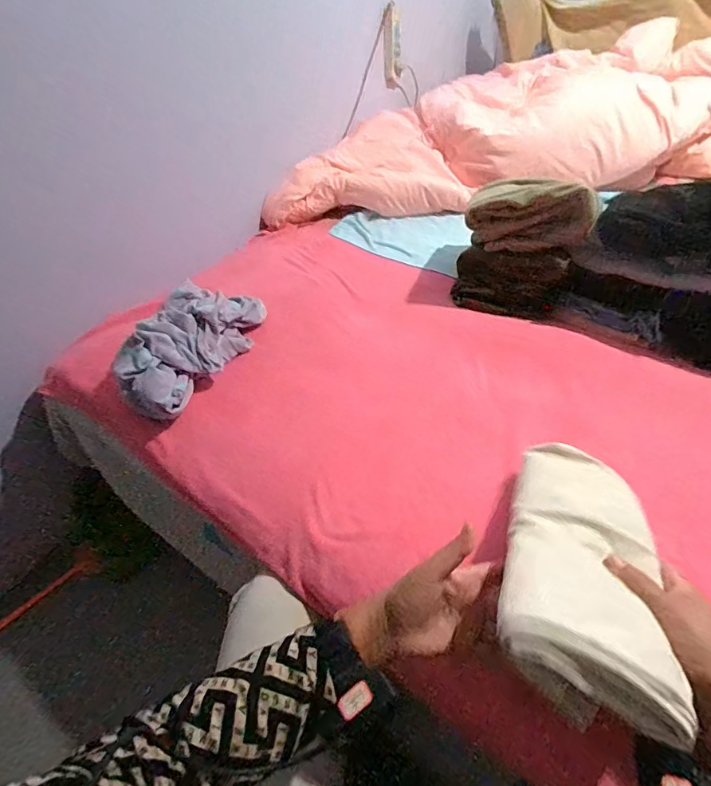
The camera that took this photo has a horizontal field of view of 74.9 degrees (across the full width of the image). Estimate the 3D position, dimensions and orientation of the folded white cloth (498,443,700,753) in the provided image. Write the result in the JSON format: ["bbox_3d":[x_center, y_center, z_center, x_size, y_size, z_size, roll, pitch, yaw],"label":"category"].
[{"bbox_3d":[0.218,0.148,0.442,0.131,0.050,0.325,13,27,20],"label":"folded white cloth"}]

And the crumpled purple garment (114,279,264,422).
[{"bbox_3d":[-0.281,-0.101,0.819,0.154,0.118,0.335,11,42,17],"label":"crumpled purple garment"}]

